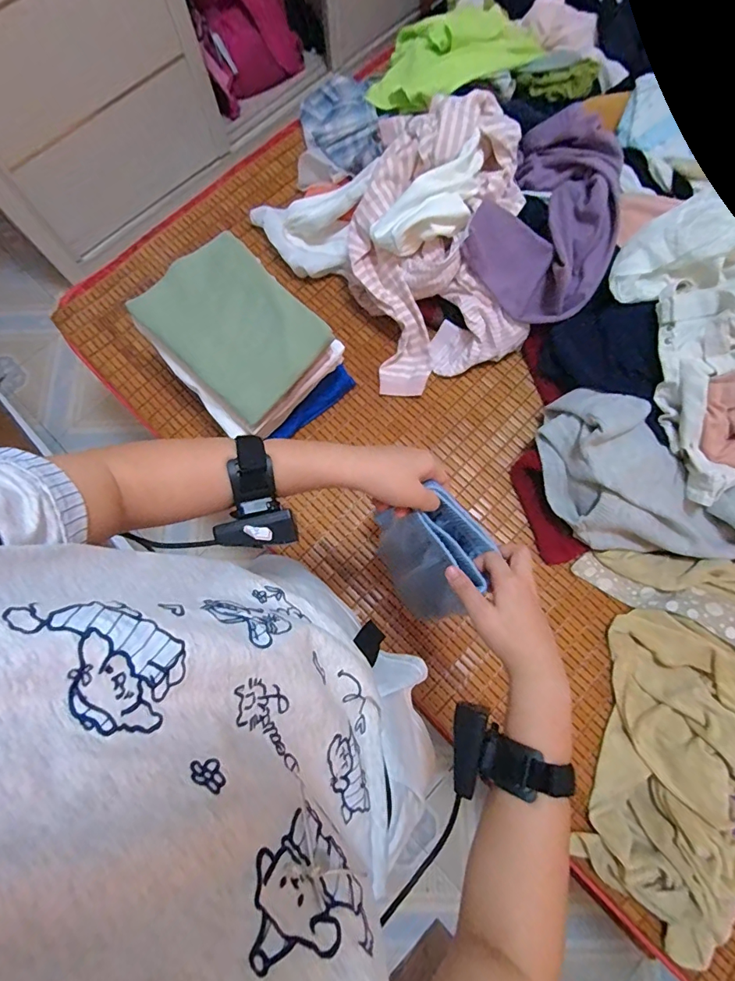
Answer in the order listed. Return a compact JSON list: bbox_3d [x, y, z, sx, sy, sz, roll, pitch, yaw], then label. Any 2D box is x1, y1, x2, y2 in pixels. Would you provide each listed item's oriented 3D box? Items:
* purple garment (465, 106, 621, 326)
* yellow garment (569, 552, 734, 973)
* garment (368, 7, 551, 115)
[{"bbox_3d":[0.347,-0.506,0.832,0.242,0.123,0.360,27,78,6],"label":"purple garment"},{"bbox_3d":[0.529,0.398,0.708,0.358,0.090,0.580,6,76,1],"label":"yellow garment"},{"bbox_3d":[0.174,-0.921,0.957,0.342,0.090,0.243,-36,79,-8],"label":"garment"}]

